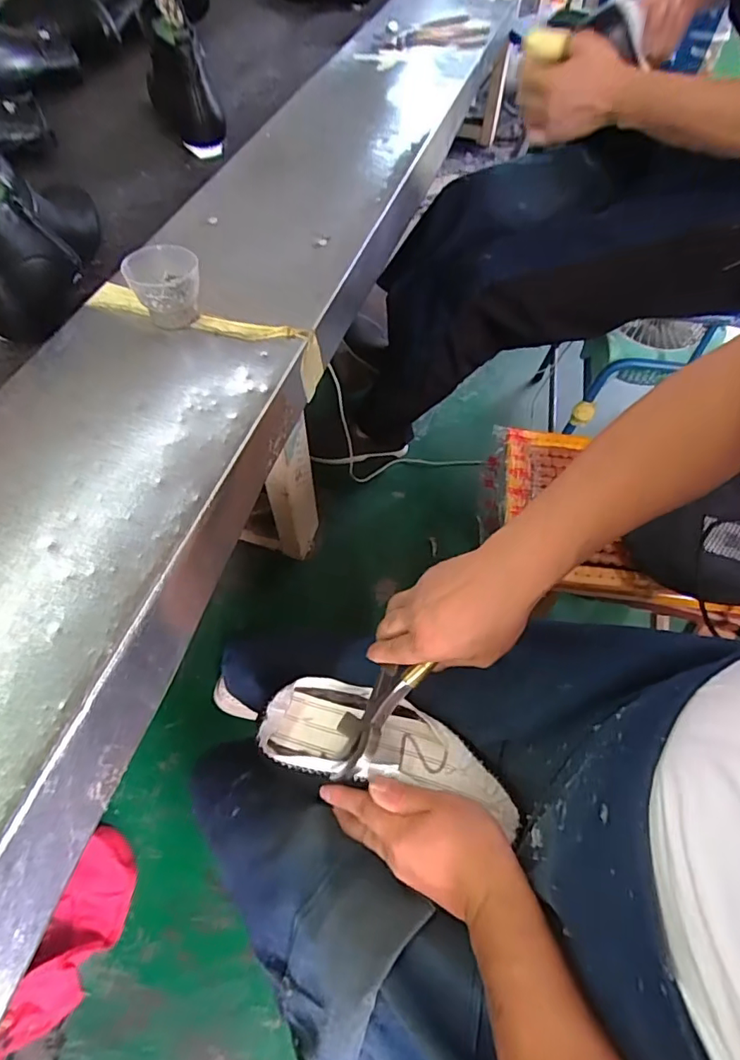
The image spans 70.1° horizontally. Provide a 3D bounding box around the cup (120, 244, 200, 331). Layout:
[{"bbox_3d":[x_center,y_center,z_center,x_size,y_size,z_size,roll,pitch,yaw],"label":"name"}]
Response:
[{"bbox_3d":[-0.186,-0.222,0.488,0.060,0.052,0.055,-10,60,-10],"label":"cup"}]

